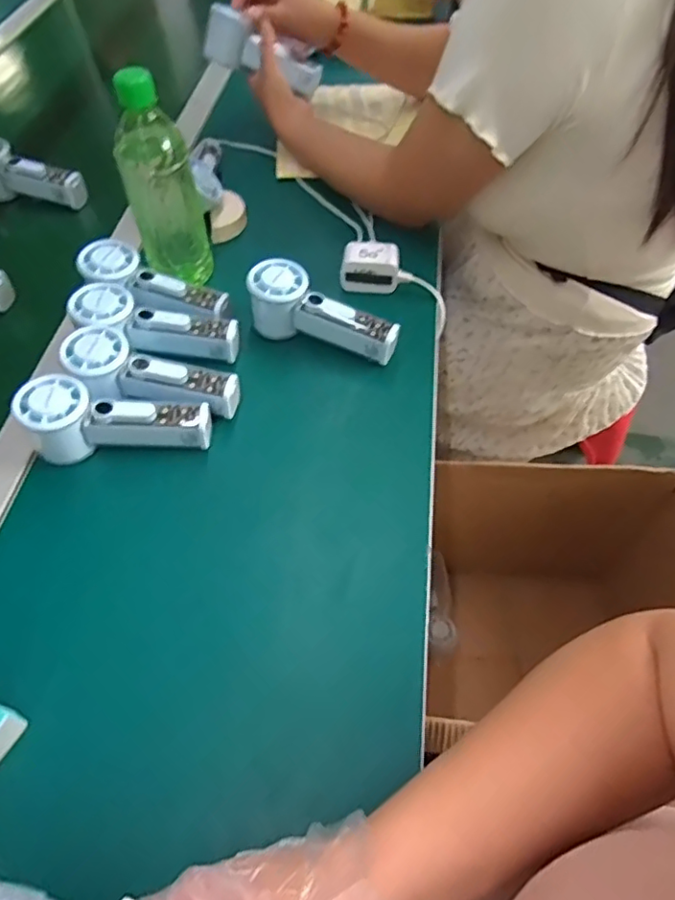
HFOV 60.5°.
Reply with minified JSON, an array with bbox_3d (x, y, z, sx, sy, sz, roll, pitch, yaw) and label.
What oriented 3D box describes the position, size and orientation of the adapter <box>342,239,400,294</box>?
[{"bbox_3d":[0.037,-0.204,0.637,0.062,0.037,0.054,5,56,6],"label":"adapter"}]

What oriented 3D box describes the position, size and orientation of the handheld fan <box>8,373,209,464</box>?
[{"bbox_3d":[-0.190,-0.021,0.504,0.153,0.056,0.053,5,55,-9],"label":"handheld fan"}]

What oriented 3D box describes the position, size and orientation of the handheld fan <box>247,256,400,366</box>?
[{"bbox_3d":[-0.017,-0.130,0.579,0.157,0.063,0.054,26,59,3],"label":"handheld fan"}]

